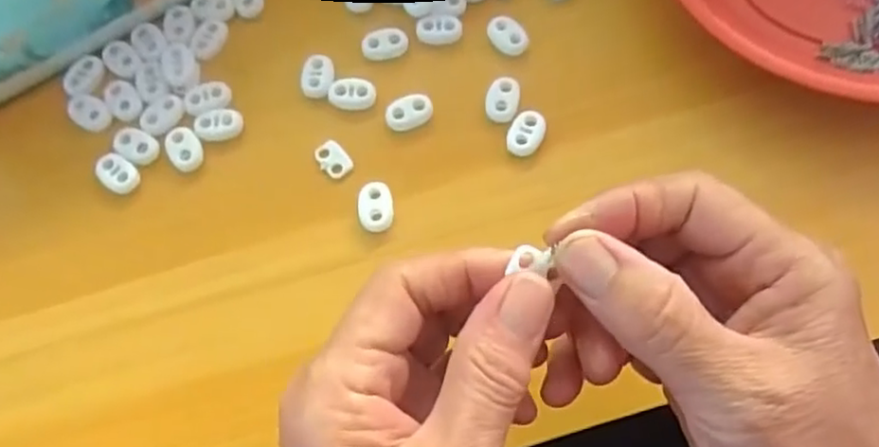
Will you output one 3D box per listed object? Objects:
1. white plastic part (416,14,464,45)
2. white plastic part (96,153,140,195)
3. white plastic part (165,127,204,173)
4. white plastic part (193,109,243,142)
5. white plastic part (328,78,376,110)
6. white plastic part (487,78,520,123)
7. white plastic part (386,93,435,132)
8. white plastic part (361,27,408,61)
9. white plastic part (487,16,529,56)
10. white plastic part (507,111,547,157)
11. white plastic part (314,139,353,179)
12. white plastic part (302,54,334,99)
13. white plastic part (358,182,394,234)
[{"bbox_3d":[0.000,-0.095,0.327,0.022,0.006,0.013,-4,69,1],"label":"white plastic part"},{"bbox_3d":[-0.148,-0.023,0.307,0.019,0.007,0.015,36,75,15],"label":"white plastic part"},{"bbox_3d":[-0.119,-0.035,0.309,0.014,0.004,0.023,-22,70,-5],"label":"white plastic part"},{"bbox_3d":[-0.104,-0.046,0.314,0.022,0.004,0.015,-11,69,-1],"label":"white plastic part"},{"bbox_3d":[-0.041,-0.061,0.316,0.021,0.007,0.014,6,70,5],"label":"white plastic part"},{"bbox_3d":[0.030,-0.057,0.312,0.015,0.007,0.020,10,70,6],"label":"white plastic part"},{"bbox_3d":[-0.014,-0.052,0.312,0.022,0.007,0.014,-22,70,-5],"label":"white plastic part"},{"bbox_3d":[-0.026,-0.088,0.326,0.022,0.005,0.015,-8,69,0],"label":"white plastic part"},{"bbox_3d":[0.033,-0.091,0.324,0.015,0.006,0.022,-35,72,-10],"label":"white plastic part"},{"bbox_3d":[0.040,-0.041,0.306,0.015,0.007,0.021,22,72,11],"label":"white plastic part"},{"bbox_3d":[-0.049,-0.030,0.307,0.013,0.004,0.018,-39,73,-11],"label":"white plastic part"},{"bbox_3d":[-0.058,-0.072,0.321,0.014,0.004,0.023,4,70,4],"label":"white plastic part"},{"bbox_3d":[-0.028,-0.007,0.297,0.015,0.006,0.022,-3,69,2],"label":"white plastic part"}]

